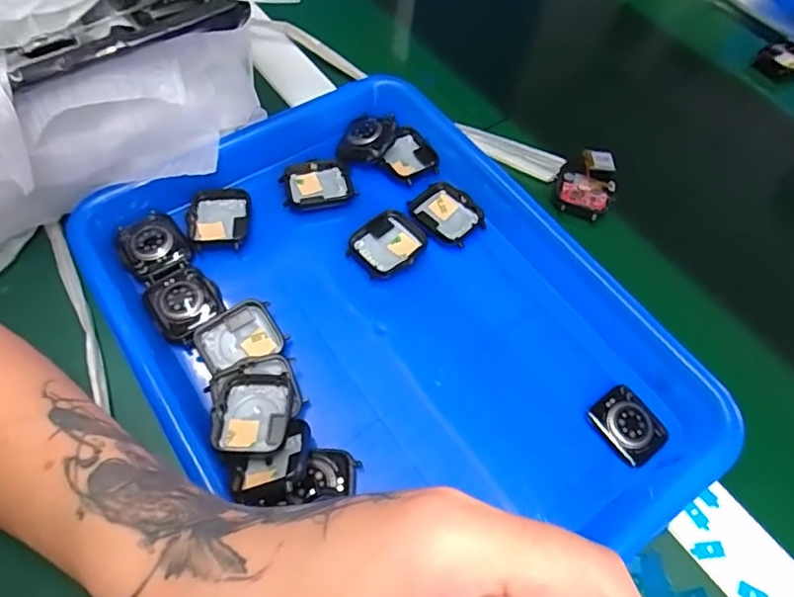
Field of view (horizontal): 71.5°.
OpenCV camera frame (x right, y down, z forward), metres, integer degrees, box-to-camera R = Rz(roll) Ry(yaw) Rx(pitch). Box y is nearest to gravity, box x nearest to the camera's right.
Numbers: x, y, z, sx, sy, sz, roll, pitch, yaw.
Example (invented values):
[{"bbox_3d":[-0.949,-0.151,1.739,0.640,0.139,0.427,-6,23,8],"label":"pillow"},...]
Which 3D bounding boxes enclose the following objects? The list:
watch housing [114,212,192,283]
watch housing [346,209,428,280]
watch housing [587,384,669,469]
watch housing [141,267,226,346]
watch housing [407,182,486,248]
[{"bbox_3d":[-0.150,-0.032,0.340,0.038,0.007,0.048,-27,65,-17],"label":"watch housing"},{"bbox_3d":[-0.005,-0.035,0.348,0.046,0.009,0.037,-38,69,-22],"label":"watch housing"},{"bbox_3d":[0.127,0.070,0.303,0.029,0.013,0.038,-31,66,-19],"label":"watch housing"},{"bbox_3d":[-0.124,0.003,0.321,0.039,0.009,0.045,-35,67,-21],"label":"watch housing"},{"bbox_3d":[0.033,-0.056,0.364,0.036,0.006,0.045,-31,66,-19],"label":"watch housing"}]

